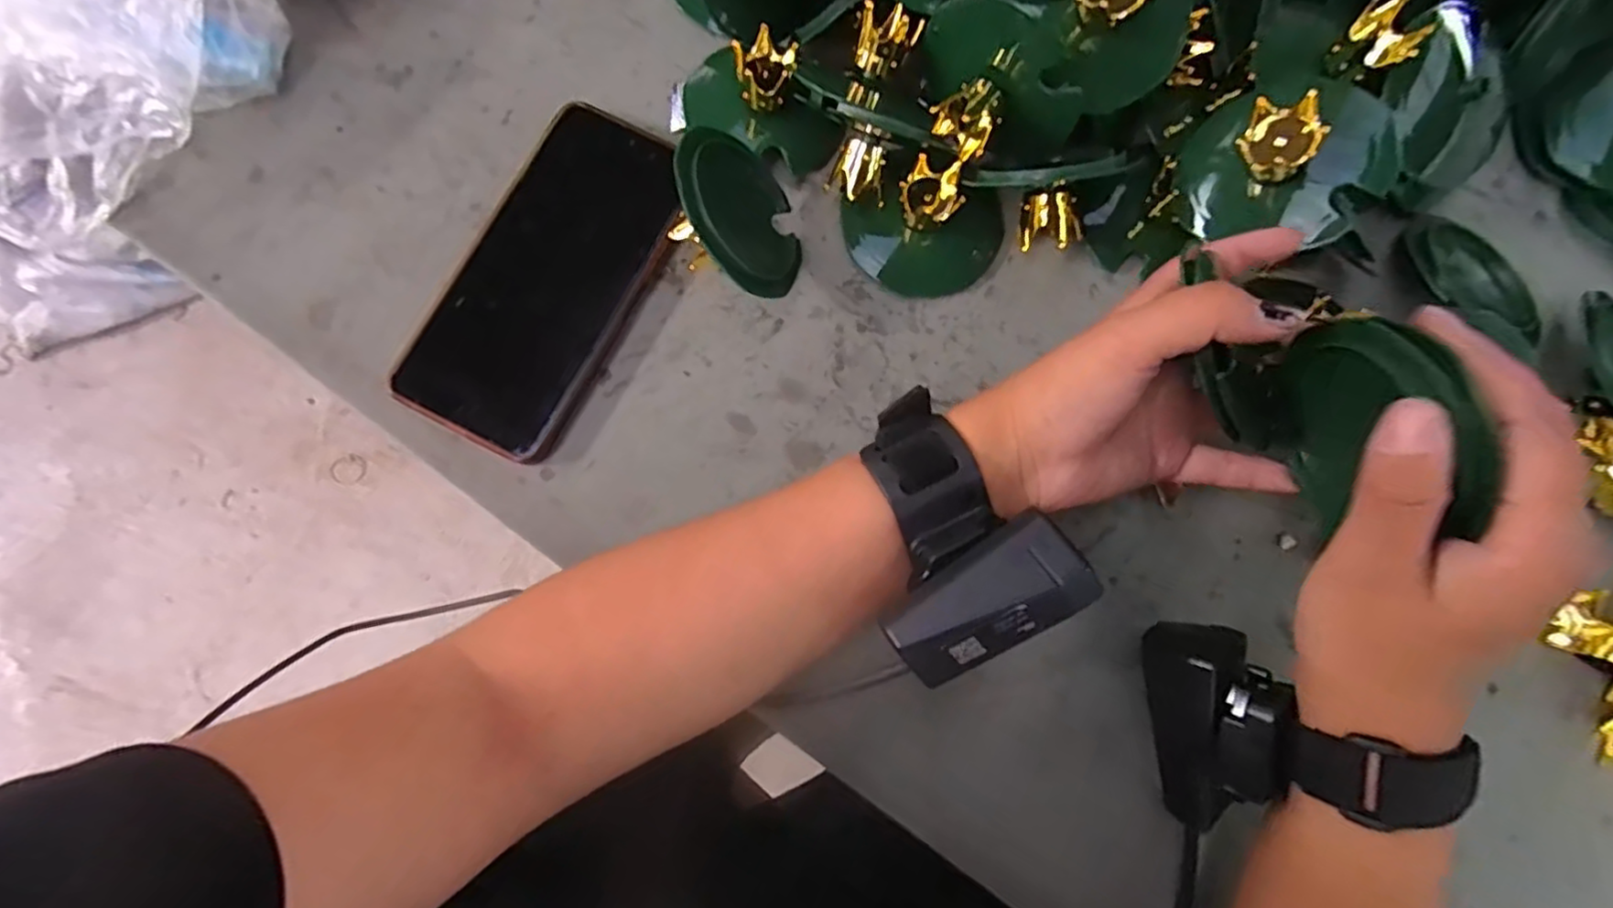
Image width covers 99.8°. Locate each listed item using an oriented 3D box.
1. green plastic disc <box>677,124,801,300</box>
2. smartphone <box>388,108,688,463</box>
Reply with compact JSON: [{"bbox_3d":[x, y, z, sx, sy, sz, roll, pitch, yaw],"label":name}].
[{"bbox_3d":[-0.028,-0.106,0.298,0.006,0.071,0.066,-10,82,36],"label":"green plastic disc"},{"bbox_3d":[-0.118,-0.083,0.317,0.080,0.009,0.165,27,80,4],"label":"smartphone"}]

